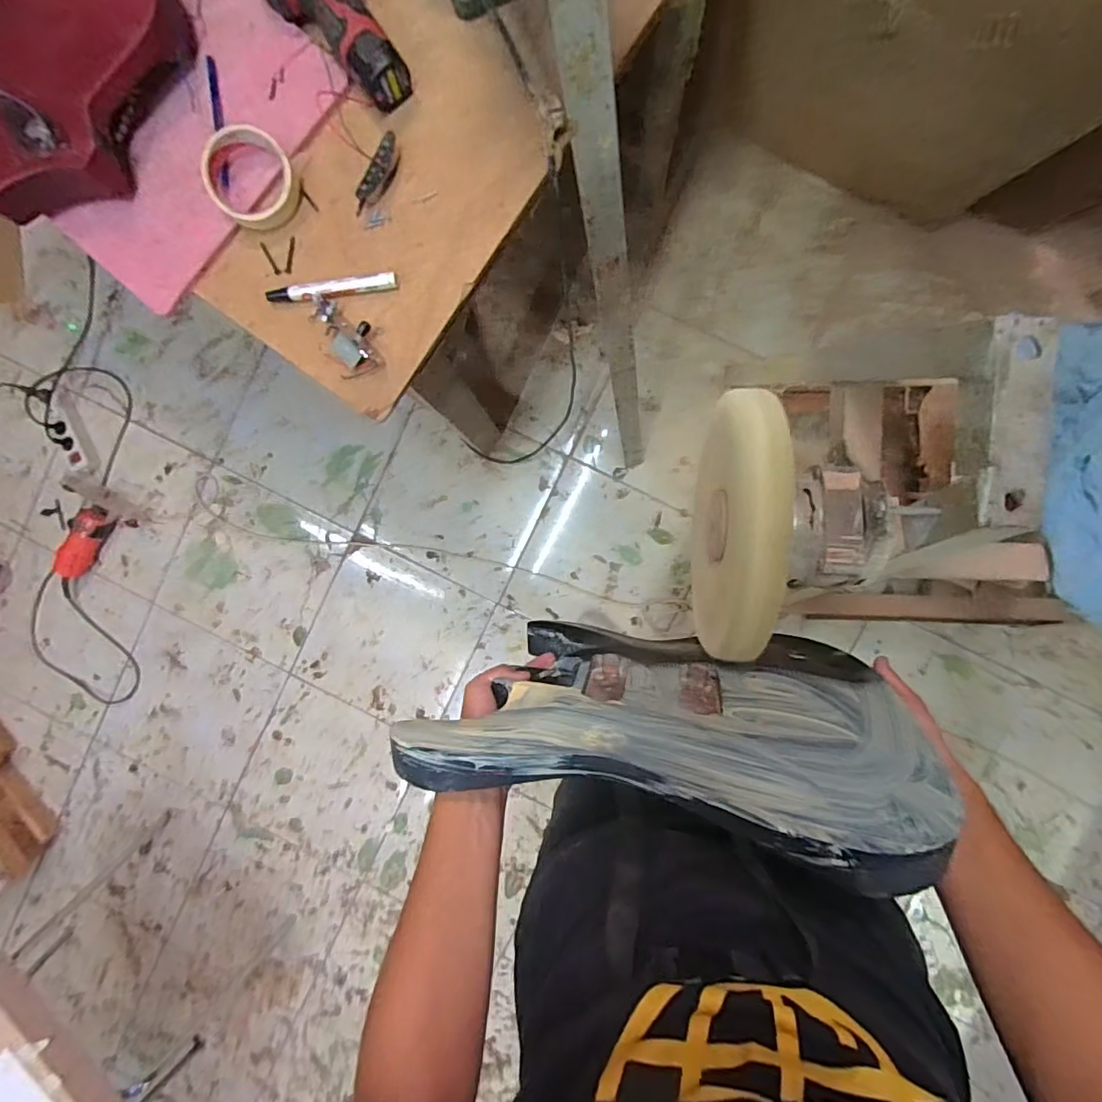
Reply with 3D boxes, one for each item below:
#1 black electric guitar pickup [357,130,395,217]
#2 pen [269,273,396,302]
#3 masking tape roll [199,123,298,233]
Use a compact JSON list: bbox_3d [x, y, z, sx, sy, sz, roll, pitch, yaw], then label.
[{"bbox_3d":[-0.188,-0.403,0.563,0.015,0.026,0.080,32,95,4],"label":"black electric guitar pickup"},{"bbox_3d":[-0.239,-0.285,0.575,0.144,0.017,0.020,-7,91,6],"label":"pen"},{"bbox_3d":[-0.321,-0.398,0.559,0.089,0.030,0.087,0,92,5],"label":"masking tape roll"}]

